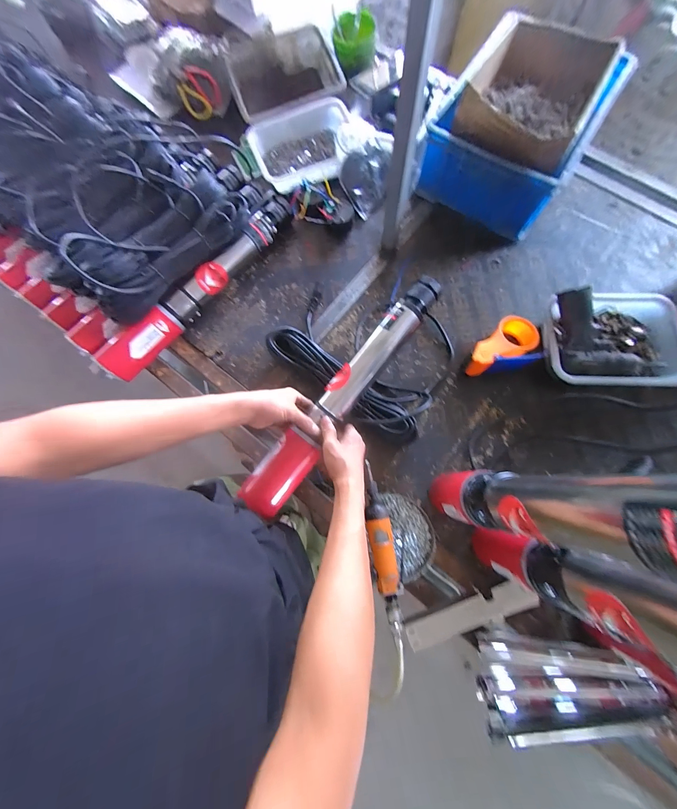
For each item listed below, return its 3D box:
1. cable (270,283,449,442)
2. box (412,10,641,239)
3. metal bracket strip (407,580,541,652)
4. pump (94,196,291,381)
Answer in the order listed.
[{"bbox_3d":[0.056,-0.122,0.608,0.338,0.070,0.294,31,78,8],"label":"cable"},{"bbox_3d":[0.405,-0.621,0.671,0.278,0.184,0.396,32,79,9],"label":"box"},{"bbox_3d":[0.223,0.352,0.500,0.224,0.009,0.050,-20,73,-6],"label":"metal bracket strip"},{"bbox_3d":[-0.288,-0.261,0.652,0.066,0.071,0.529,39,79,9],"label":"pump"}]

